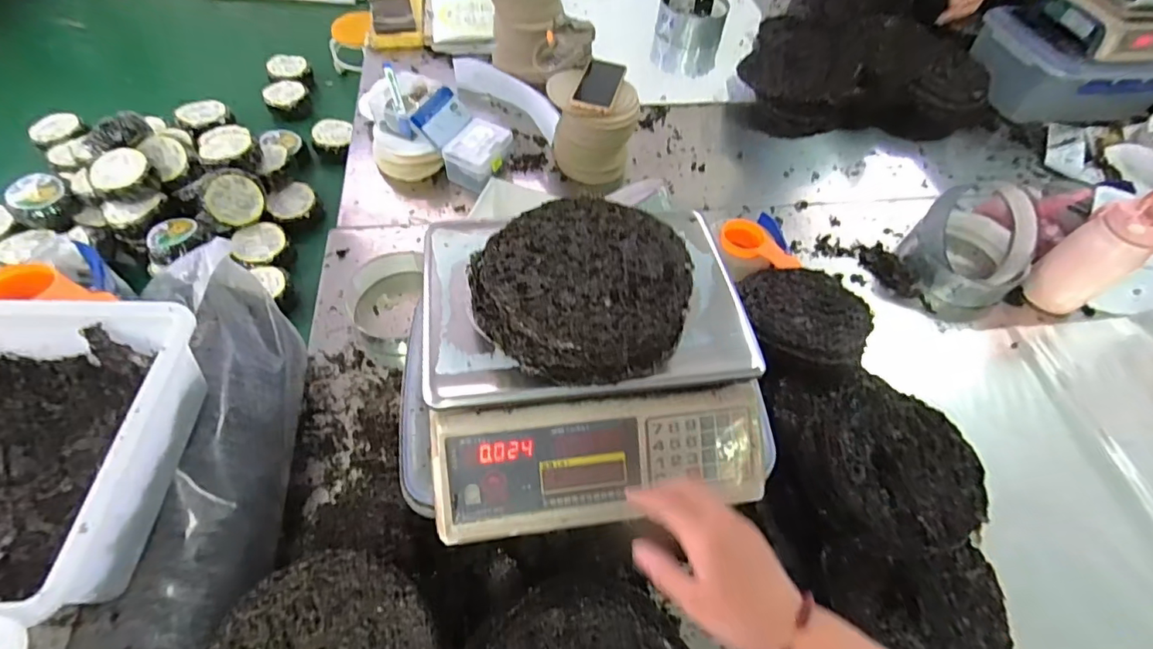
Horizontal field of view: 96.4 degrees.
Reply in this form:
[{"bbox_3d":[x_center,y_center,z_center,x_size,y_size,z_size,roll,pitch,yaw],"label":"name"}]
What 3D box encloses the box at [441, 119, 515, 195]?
[{"bbox_3d":[-0.193,-0.334,1.022,0.093,0.078,0.127,19,56,8],"label":"box"}]

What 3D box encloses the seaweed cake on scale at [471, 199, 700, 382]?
[{"bbox_3d":[0.006,-0.042,0.503,0.203,0.041,0.201,2,55,-3],"label":"seaweed cake on scale"}]

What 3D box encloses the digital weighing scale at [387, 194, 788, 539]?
[{"bbox_3d":[0.005,0.033,0.547,0.349,0.107,0.312,-5,56,-8],"label":"digital weighing scale"}]

